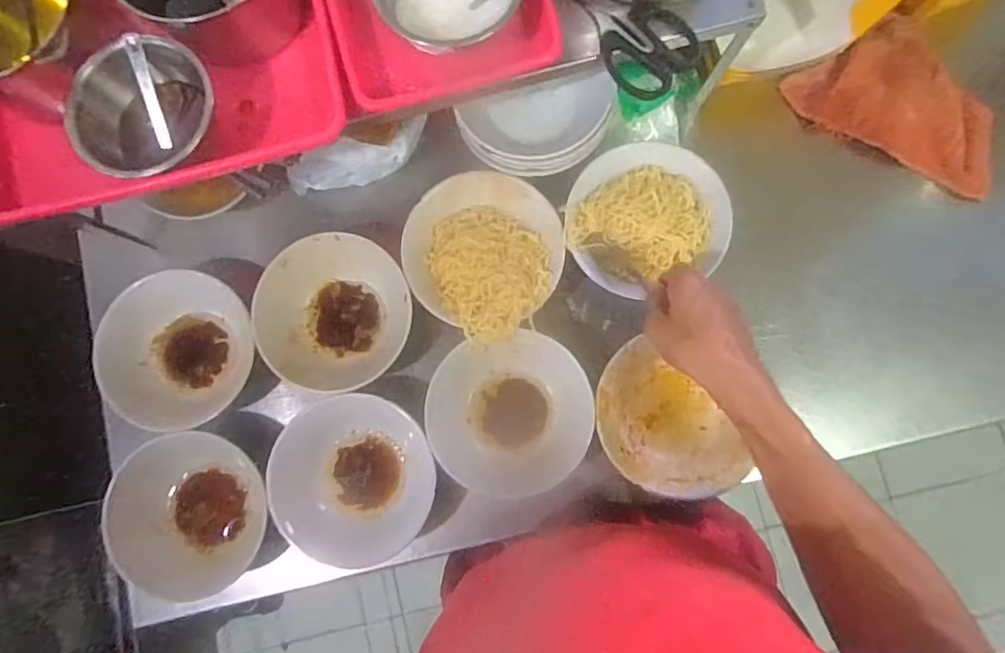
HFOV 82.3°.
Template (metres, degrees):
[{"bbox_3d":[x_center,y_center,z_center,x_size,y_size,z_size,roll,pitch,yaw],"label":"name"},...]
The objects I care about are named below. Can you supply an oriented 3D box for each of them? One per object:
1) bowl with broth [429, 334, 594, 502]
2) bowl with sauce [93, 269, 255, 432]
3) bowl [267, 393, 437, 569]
[{"bbox_3d":[0.006,0.091,0.569,0.156,0.050,0.155,0,83,3],"label":"bowl with broth"},{"bbox_3d":[-0.332,0.023,0.585,0.132,0.056,0.154,11,83,4],"label":"bowl with sauce"},{"bbox_3d":[-0.142,0.148,0.560,0.155,0.046,0.142,0,83,3],"label":"bowl"}]

